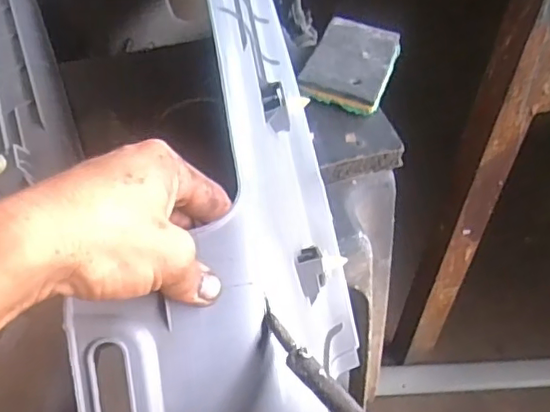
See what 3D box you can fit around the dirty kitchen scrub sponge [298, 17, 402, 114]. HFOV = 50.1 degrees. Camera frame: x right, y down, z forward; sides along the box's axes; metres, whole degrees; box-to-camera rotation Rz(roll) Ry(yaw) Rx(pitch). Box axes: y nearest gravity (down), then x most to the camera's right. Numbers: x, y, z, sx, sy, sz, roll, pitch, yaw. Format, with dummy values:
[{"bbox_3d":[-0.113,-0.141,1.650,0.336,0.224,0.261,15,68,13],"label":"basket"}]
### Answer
[{"bbox_3d":[0.066,-0.123,0.504,0.069,0.014,0.102,17,52,12],"label":"dirty kitchen scrub sponge"}]

